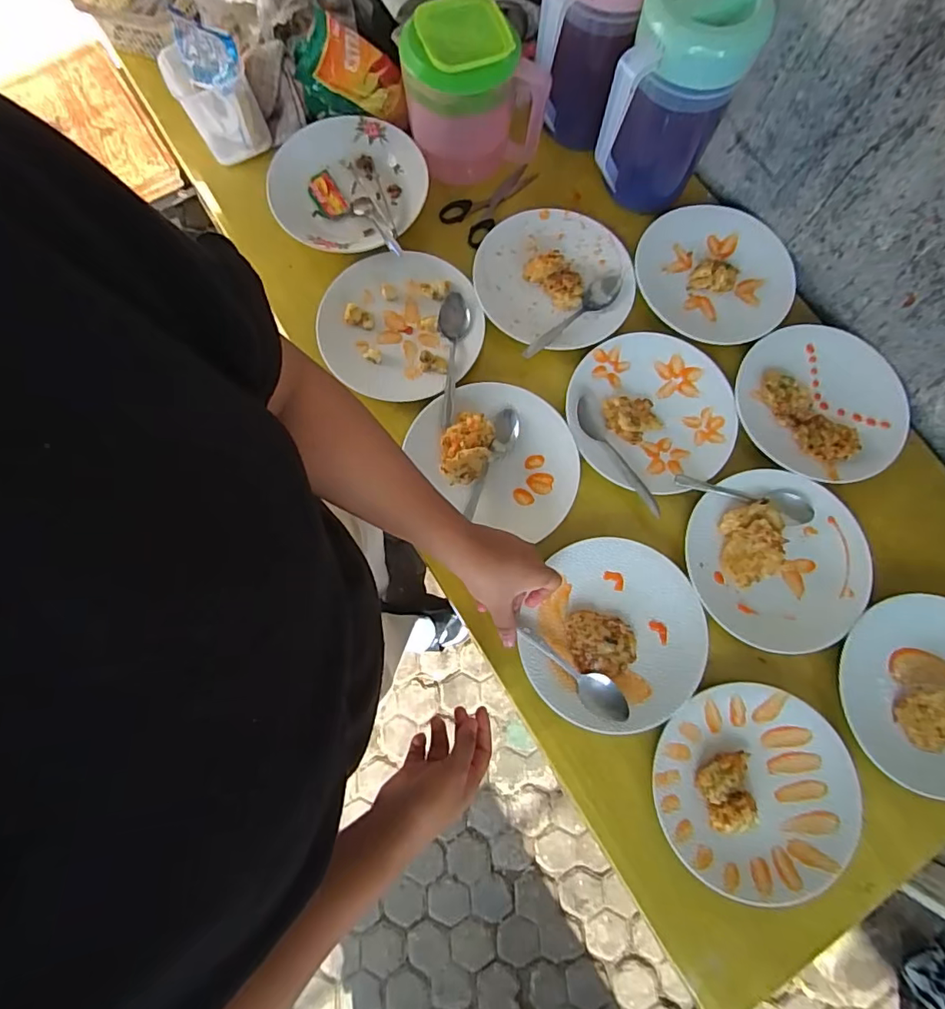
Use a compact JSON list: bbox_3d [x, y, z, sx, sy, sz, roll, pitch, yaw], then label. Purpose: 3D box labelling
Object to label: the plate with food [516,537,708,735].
[{"bbox_3d":[0.158,0.145,0.585,0.190,0.030,0.204,0,77,1],"label":"plate with food"}]

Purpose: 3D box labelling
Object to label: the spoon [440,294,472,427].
[{"bbox_3d":[-0.023,-0.174,0.642,0.038,0.021,0.171,1,77,1],"label":"spoon"}]

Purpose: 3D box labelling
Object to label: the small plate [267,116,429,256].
[{"bbox_3d":[-0.165,-0.411,0.689,0.197,0.026,0.188,0,77,1],"label":"small plate"}]

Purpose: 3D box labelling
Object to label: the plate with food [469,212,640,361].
[{"bbox_3d":[0.106,-0.290,0.673,0.200,0.022,0.193,0,77,1],"label":"plate with food"}]

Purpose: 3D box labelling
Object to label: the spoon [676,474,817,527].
[{"bbox_3d":[0.315,-0.005,0.615,0.156,0.021,0.039,8,77,2],"label":"spoon"}]

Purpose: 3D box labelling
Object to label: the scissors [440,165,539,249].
[{"bbox_3d":[0.023,-0.412,0.715,0.071,0.019,0.142,37,80,8],"label":"scissors"}]

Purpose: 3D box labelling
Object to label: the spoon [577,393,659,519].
[{"bbox_3d":[0.169,-0.054,0.621,0.033,0.020,0.160,-27,78,-5],"label":"spoon"}]

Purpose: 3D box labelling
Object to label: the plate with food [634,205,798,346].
[{"bbox_3d":[0.316,-0.301,0.694,0.199,0.020,0.194,0,77,1],"label":"plate with food"}]

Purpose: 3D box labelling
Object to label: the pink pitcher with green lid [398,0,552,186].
[{"bbox_3d":[0.000,-0.503,0.649,0.154,0.142,0.109,-17,78,-3],"label":"pink pitcher with green lid"}]

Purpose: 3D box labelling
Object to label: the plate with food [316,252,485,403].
[{"bbox_3d":[-0.089,-0.218,0.653,0.197,0.019,0.185,0,77,1],"label":"plate with food"}]

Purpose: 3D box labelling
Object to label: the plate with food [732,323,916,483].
[{"bbox_3d":[0.433,-0.126,0.658,0.204,0.022,0.197,0,77,1],"label":"plate with food"}]

